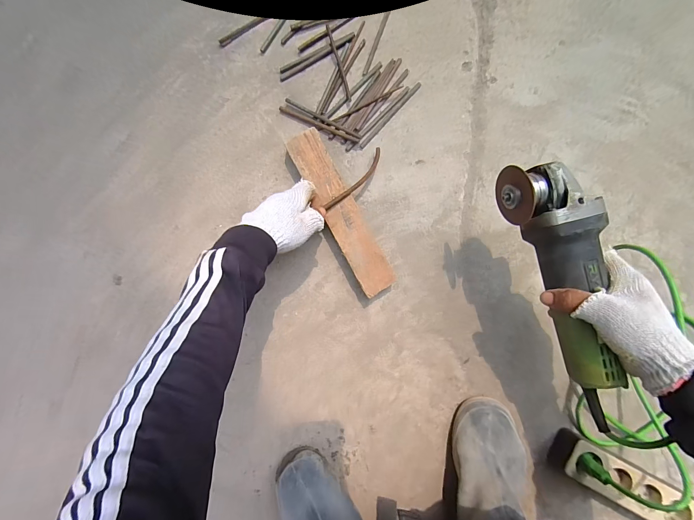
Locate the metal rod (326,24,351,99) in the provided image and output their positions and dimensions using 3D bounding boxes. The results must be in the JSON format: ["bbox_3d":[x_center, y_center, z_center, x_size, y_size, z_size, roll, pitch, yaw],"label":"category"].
[{"bbox_3d":[-0.013,-0.333,0.527,0.008,0.011,0.131,-16,86,0],"label":"metal rod"}]

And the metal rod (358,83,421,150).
[{"bbox_3d":[0.074,-0.245,0.529,0.009,0.004,0.148,42,88,4],"label":"metal rod"}]

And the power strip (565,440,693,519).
[{"bbox_3d":[0.433,0.342,0.461,0.245,0.053,0.061,29,89,-1],"label":"power strip"}]

